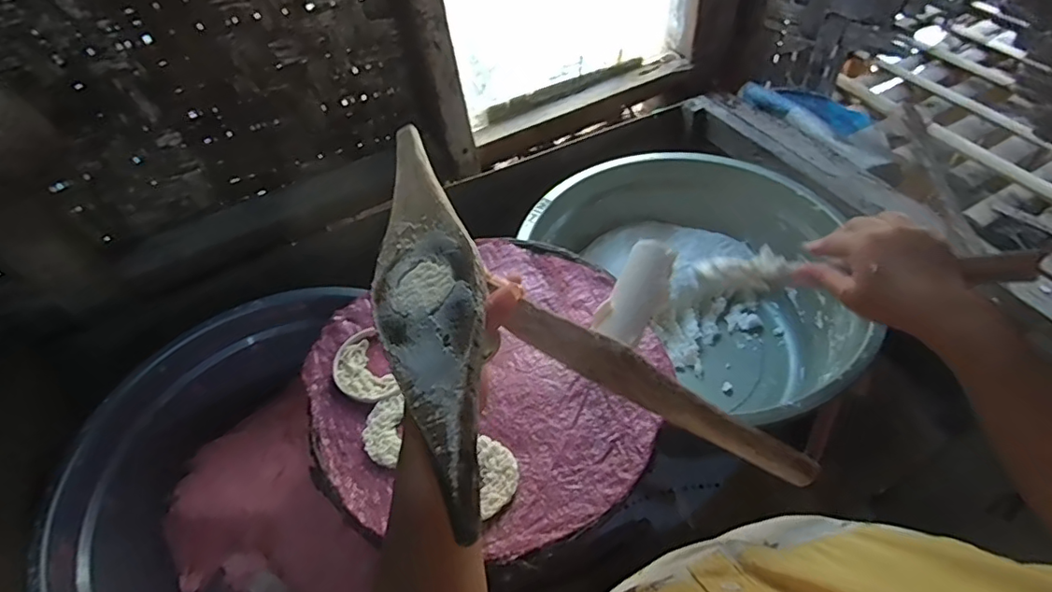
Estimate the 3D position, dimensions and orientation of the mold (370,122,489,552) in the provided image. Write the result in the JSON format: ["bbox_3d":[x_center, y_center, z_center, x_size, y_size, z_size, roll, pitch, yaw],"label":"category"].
[{"bbox_3d":[-0.055,-0.004,0.305,0.060,0.015,0.254,-12,57,-4],"label":"mold"}]

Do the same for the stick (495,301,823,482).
[{"bbox_3d":[0.090,0.063,0.353,0.217,0.035,0.017,30,55,-5],"label":"stick"}]

